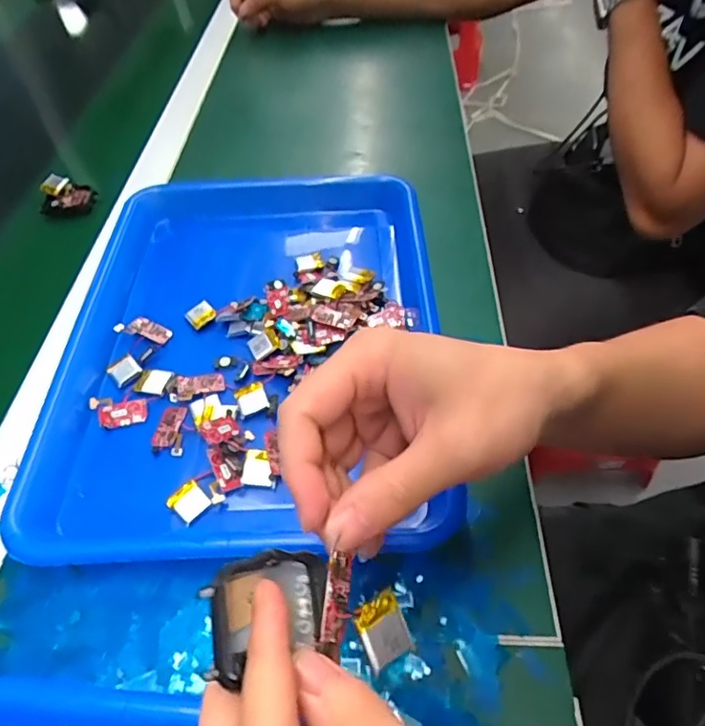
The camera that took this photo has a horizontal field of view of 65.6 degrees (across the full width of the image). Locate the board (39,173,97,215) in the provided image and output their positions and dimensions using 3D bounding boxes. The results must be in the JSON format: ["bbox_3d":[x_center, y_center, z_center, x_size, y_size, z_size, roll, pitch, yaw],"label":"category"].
[{"bbox_3d":[-0.274,-0.160,0.524,0.057,0.017,0.037,12,53,12],"label":"board"}]

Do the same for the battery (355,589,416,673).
[{"bbox_3d":[0.011,0.096,0.196,0.018,0.004,0.021,-22,84,-29],"label":"battery"}]

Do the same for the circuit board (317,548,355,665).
[{"bbox_3d":[-0.006,0.084,0.189,0.005,0.012,0.031,-9,60,35],"label":"circuit board"}]

